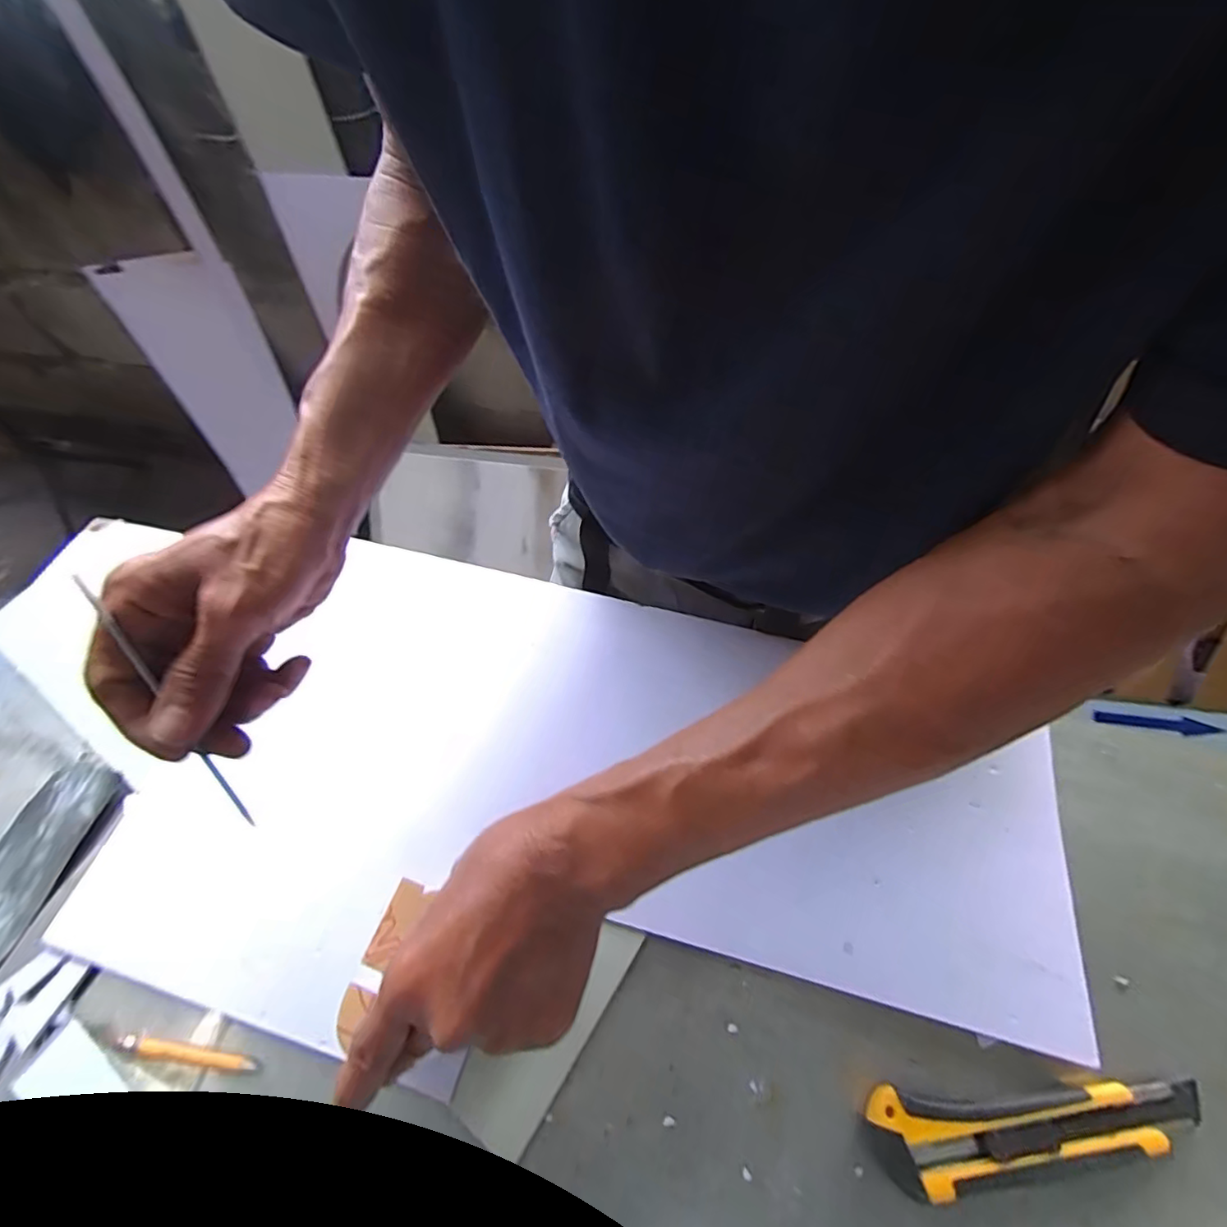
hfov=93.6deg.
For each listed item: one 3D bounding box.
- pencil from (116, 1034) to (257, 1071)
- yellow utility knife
[{"bbox_3d":[-0.252,0.255,0.336,0.088,0.012,0.010,3,61,6],"label":"pencil"},{"bbox_3d":[0.211,0.257,0.288,0.159,0.018,0.039,-7,60,1],"label":"yellow utility knife"}]

